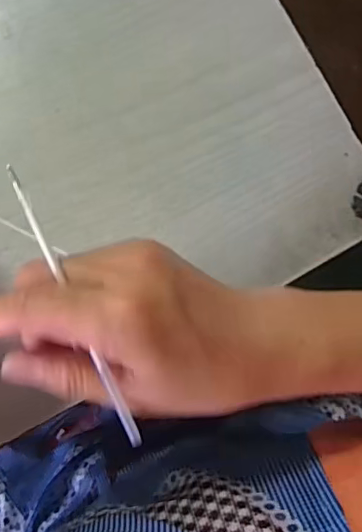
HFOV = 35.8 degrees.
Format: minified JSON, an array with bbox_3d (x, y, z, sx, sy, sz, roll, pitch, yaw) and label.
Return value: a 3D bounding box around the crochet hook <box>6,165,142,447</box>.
[{"bbox_3d":[-0.045,0.018,0.238,0.005,0.005,0.129,-25,93,-10],"label":"crochet hook"}]

